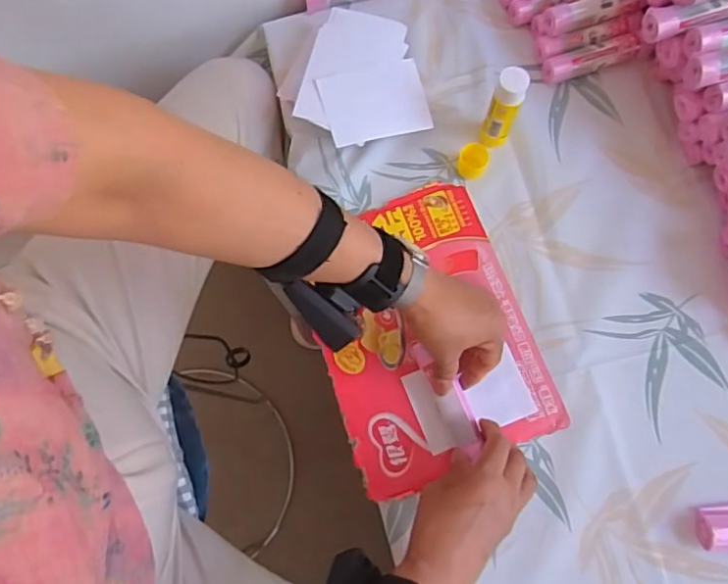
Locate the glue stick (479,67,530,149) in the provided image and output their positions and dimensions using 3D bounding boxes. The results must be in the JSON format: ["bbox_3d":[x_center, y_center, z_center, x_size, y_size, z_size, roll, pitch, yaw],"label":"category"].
[{"bbox_3d":[0.137,-0.179,0.575,0.028,0.101,0.024,18,76,7],"label":"glue stick"}]

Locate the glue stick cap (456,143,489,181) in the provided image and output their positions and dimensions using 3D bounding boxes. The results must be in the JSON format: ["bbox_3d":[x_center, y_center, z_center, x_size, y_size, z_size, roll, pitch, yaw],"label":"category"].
[{"bbox_3d":[0.113,-0.136,0.603,0.029,0.026,0.026,12,75,6],"label":"glue stick cap"}]

